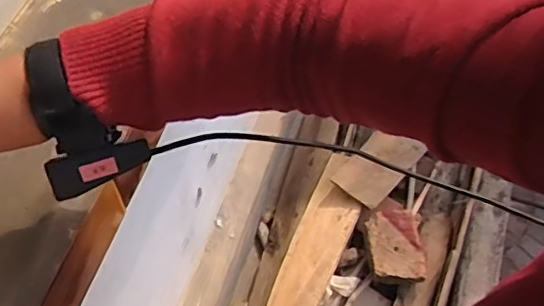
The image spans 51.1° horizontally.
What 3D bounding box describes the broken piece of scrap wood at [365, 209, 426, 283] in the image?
[{"bbox_3d":[0.273,0.205,1.256,0.120,0.044,0.156,0,59,-2],"label":"broken piece of scrap wood"}]

